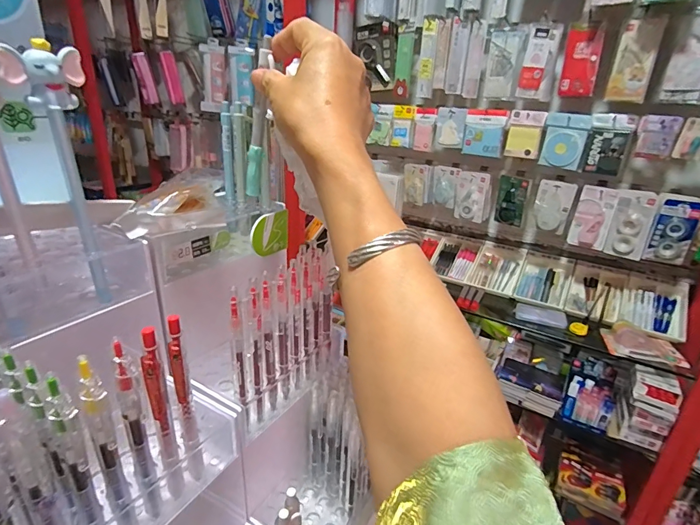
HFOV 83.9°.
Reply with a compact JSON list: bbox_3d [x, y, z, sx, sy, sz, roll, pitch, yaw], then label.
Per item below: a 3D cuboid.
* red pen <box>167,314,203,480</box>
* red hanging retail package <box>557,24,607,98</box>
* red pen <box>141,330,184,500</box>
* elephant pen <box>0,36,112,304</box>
[{"bbox_3d":[-0.110,0.094,0.261,0.010,0.127,0.012,-6,24,-21],"label":"red pen"},{"bbox_3d":[0.569,-0.495,0.958,0.079,0.153,0.022,17,26,31],"label":"red hanging retail package"},{"bbox_3d":[-0.119,0.101,0.247,0.011,0.132,0.011,-8,25,-26],"label":"red pen"},{"bbox_3d":[-0.170,-0.045,0.239,0.028,0.156,0.030,-4,23,-17],"label":"elephant pen"}]

